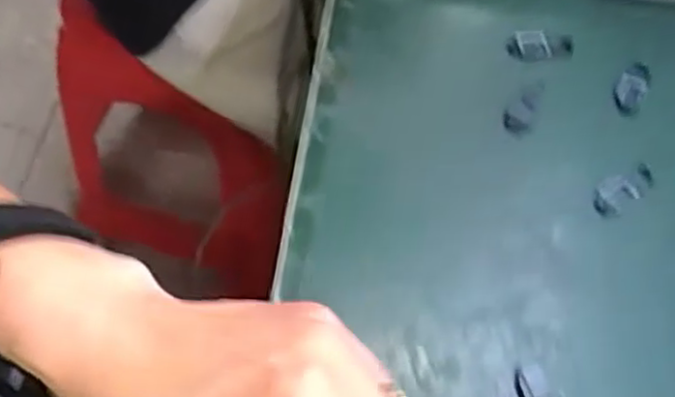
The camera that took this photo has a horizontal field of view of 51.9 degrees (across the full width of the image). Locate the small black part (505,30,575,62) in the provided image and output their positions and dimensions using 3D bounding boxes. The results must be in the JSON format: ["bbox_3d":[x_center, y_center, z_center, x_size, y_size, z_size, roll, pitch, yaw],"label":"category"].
[{"bbox_3d":[0.121,-0.093,0.415,0.042,0.004,0.022,-2,56,-10],"label":"small black part"}]

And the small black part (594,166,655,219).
[{"bbox_3d":[0.148,-0.006,0.359,0.042,0.005,0.016,-29,64,-25],"label":"small black part"}]

